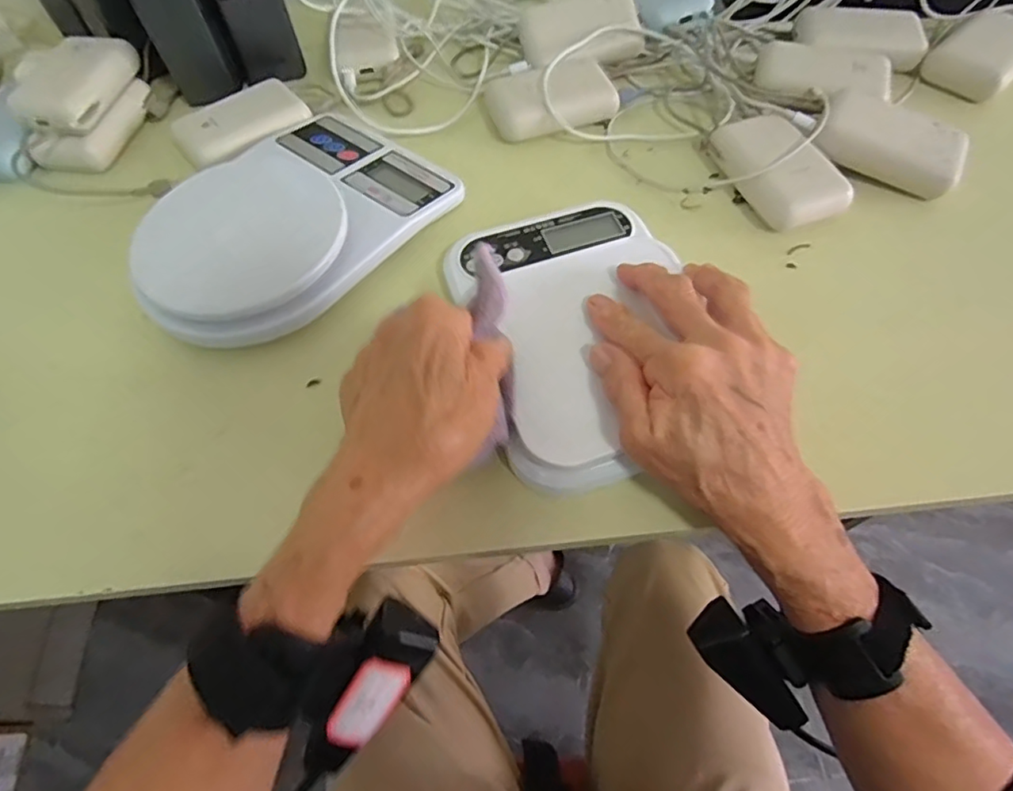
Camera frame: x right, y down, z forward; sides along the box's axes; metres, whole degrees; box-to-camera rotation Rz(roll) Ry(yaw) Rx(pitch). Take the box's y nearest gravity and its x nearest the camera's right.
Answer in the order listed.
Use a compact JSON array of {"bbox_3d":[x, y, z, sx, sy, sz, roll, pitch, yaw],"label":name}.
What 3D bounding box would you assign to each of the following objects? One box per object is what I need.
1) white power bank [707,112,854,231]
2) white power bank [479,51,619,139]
[{"bbox_3d":[0.200,-0.167,0.418,0.058,0.026,0.104,-19,61,-8],"label":"white power bank"},{"bbox_3d":[0.038,-0.250,0.473,0.102,0.027,0.070,-15,61,-6],"label":"white power bank"}]

